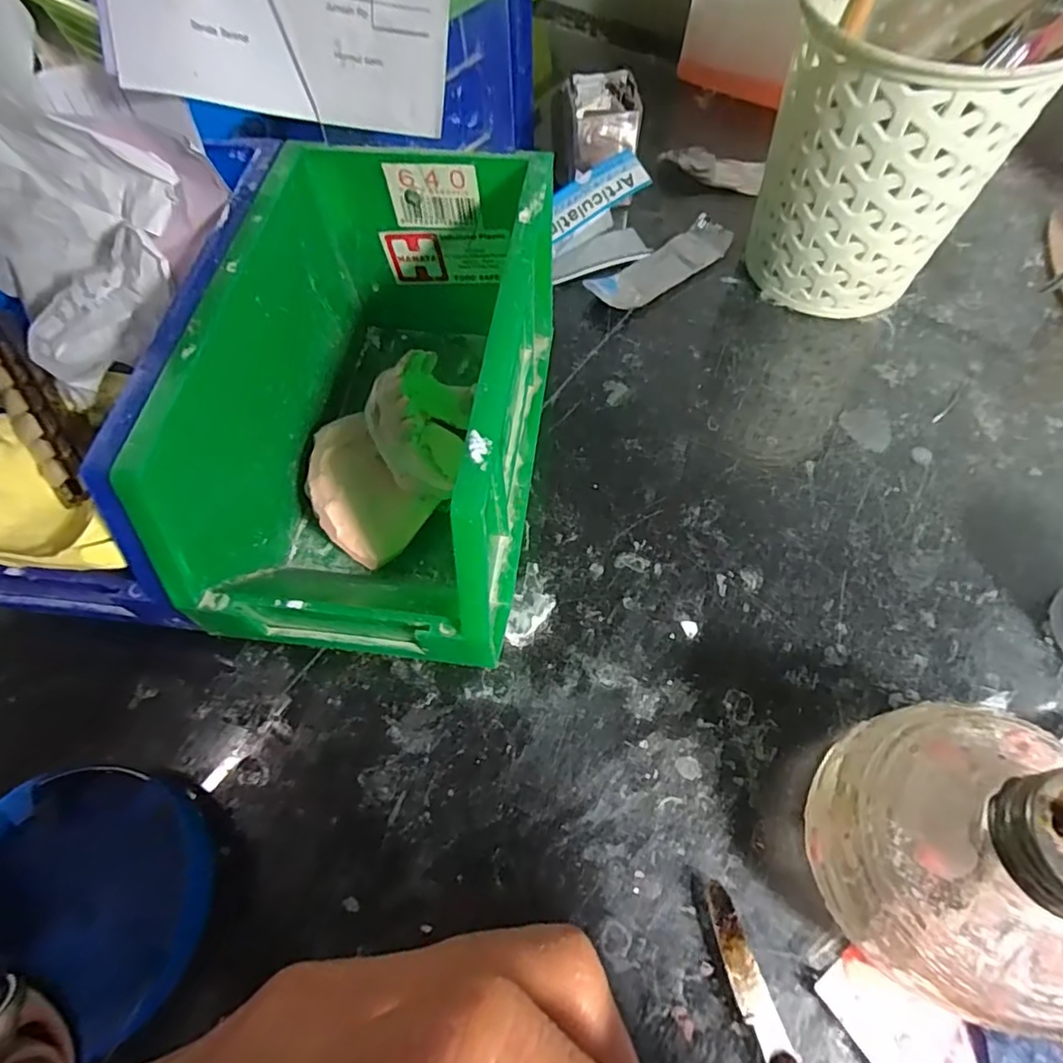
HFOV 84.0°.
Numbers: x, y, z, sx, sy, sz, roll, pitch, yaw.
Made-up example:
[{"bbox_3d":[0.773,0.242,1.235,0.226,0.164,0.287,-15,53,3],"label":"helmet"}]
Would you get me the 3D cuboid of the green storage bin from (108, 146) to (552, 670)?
[{"bbox_3d":[-0.052,-0.048,0.219,0.103,0.091,0.178,6,63,6],"label":"green storage bin"}]

